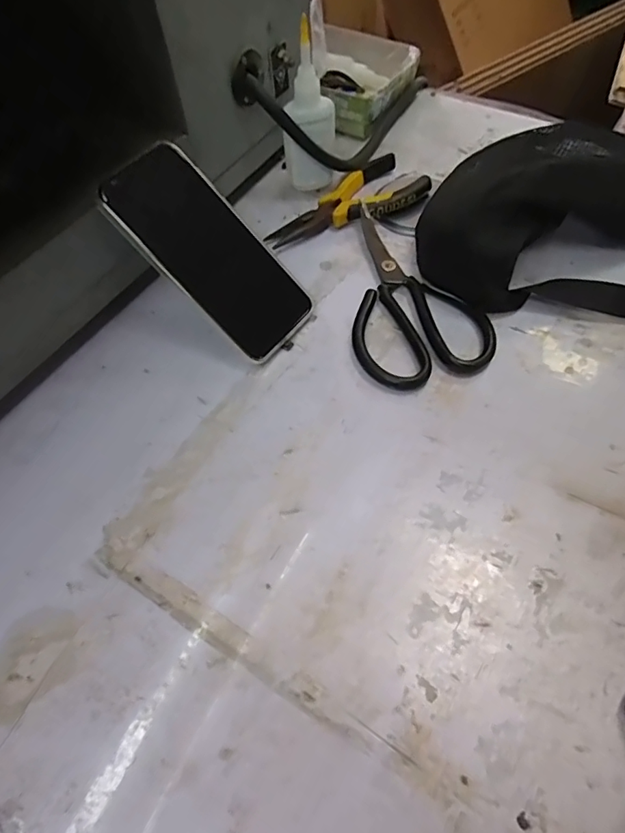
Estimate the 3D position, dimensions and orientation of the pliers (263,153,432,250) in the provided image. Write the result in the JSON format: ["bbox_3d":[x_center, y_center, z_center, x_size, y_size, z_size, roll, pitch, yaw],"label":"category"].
[{"bbox_3d":[0.031,-0.194,0.452,0.153,0.021,0.069,-31,63,-15],"label":"pliers"}]

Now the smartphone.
[{"bbox_3d":[-0.074,-0.120,0.364,0.162,0.012,0.079,46,67,-13],"label":"smartphone"}]

